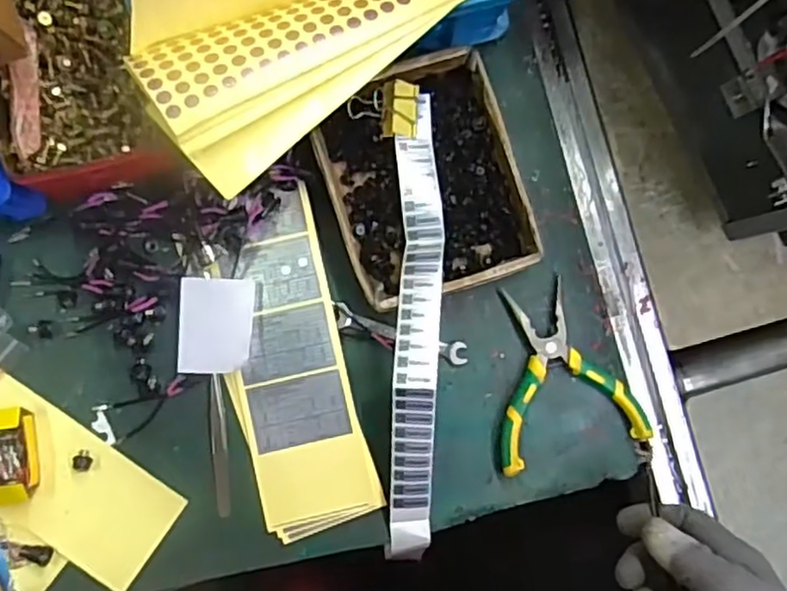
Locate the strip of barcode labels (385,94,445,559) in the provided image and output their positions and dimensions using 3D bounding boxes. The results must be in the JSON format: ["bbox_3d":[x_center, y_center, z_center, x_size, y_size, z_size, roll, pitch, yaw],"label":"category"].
[{"bbox_3d":[0.016,0.028,0.497,0.040,0.053,0.365,1,88,-2],"label":"strip of barcode labels"}]

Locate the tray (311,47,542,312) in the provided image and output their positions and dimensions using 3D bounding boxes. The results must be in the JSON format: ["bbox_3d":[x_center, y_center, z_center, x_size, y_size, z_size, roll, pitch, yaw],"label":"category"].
[{"bbox_3d":[0.023,-0.088,0.517,0.141,0.035,0.171,-18,89,-2],"label":"tray"}]

